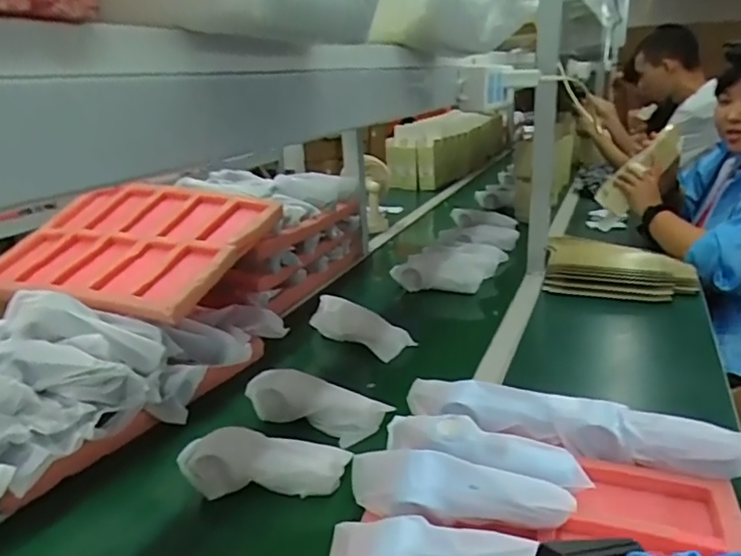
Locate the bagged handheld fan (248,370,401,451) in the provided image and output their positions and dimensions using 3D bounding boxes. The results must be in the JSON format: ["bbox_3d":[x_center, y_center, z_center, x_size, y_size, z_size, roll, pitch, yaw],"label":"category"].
[{"bbox_3d":[-0.074,0.169,0.753,0.199,0.067,0.043,7,23,23],"label":"bagged handheld fan"}]

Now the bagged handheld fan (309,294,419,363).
[{"bbox_3d":[-0.017,0.078,0.974,0.168,0.066,0.062,12,26,33],"label":"bagged handheld fan"}]

